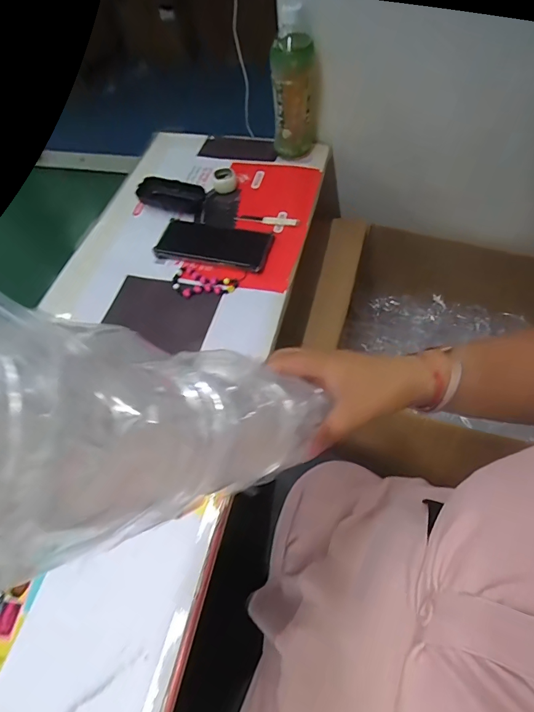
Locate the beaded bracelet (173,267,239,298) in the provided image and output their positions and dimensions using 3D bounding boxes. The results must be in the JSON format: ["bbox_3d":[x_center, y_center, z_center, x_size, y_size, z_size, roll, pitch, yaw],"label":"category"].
[{"bbox_3d":[-0.089,-0.098,0.543,0.087,0.012,0.050,15,60,14],"label":"beaded bracelet"}]

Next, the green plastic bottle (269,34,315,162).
[{"bbox_3d":[0.044,-0.394,0.618,0.070,0.167,0.061,0,57,5],"label":"green plastic bottle"}]

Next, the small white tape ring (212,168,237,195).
[{"bbox_3d":[-0.068,-0.286,0.644,0.037,0.028,0.034,-2,57,3],"label":"small white tape ring"}]

